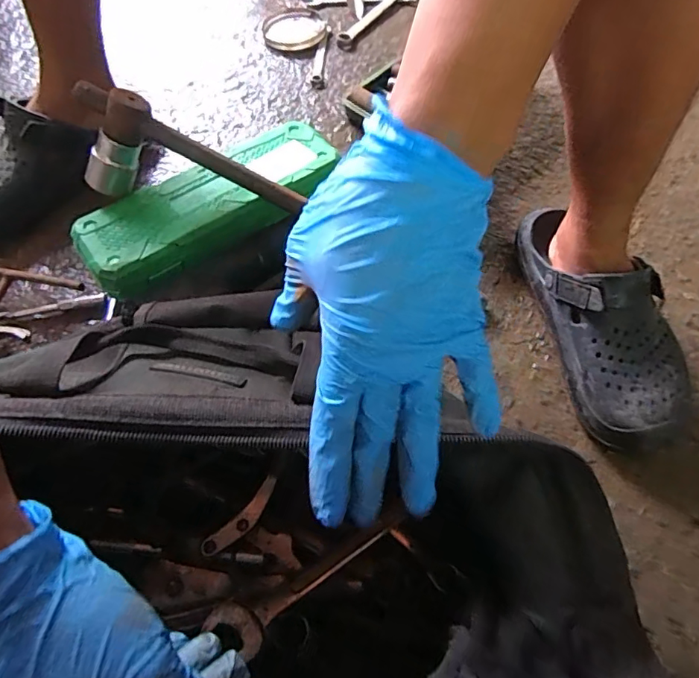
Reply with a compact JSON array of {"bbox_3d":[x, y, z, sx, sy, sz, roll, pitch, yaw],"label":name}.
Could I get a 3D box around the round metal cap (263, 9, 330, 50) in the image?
[{"bbox_3d":[-0.094,-0.534,0.879,0.111,0.008,0.111,-1,59,-3],"label":"round metal cap"}]

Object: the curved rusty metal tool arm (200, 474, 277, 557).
[{"bbox_3d":[-0.090,0.150,0.430,0.020,0.004,0.080,41,78,20],"label":"curved rusty metal tool arm"}]

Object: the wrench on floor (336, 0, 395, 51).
[{"bbox_3d":[0.049,-0.578,0.908,0.030,0.007,0.227,36,70,8],"label":"wrench on floor"}]

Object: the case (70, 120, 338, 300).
[{"bbox_3d":[-0.149,-0.151,0.551,0.284,0.037,0.111,-35,66,-21],"label":"case"}]

